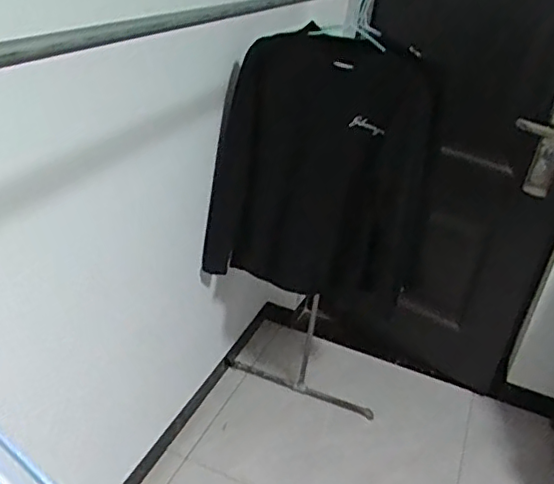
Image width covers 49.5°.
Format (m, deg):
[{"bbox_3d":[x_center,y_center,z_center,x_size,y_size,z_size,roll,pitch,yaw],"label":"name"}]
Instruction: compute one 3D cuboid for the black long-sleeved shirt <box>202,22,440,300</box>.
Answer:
[{"bbox_3d":[0.110,-0.154,1.614,0.525,0.721,0.150,6,32,-1],"label":"black long-sleeved shirt"}]

